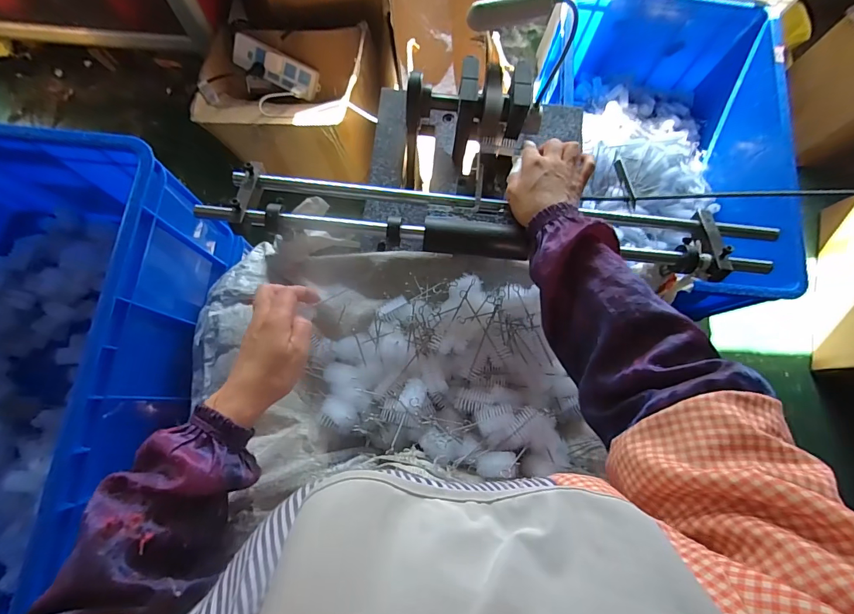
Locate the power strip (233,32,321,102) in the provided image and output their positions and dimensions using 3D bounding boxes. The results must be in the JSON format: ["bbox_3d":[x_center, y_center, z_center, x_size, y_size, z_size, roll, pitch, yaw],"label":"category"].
[{"bbox_3d":[-0.399,-0.635,1.112,0.234,0.082,0.027,25,37,-3],"label":"power strip"}]

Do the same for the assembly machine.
[{"bbox_3d":[0.091,-0.174,0.547,0.622,0.148,0.265,6,76,0],"label":"assembly machine"}]

